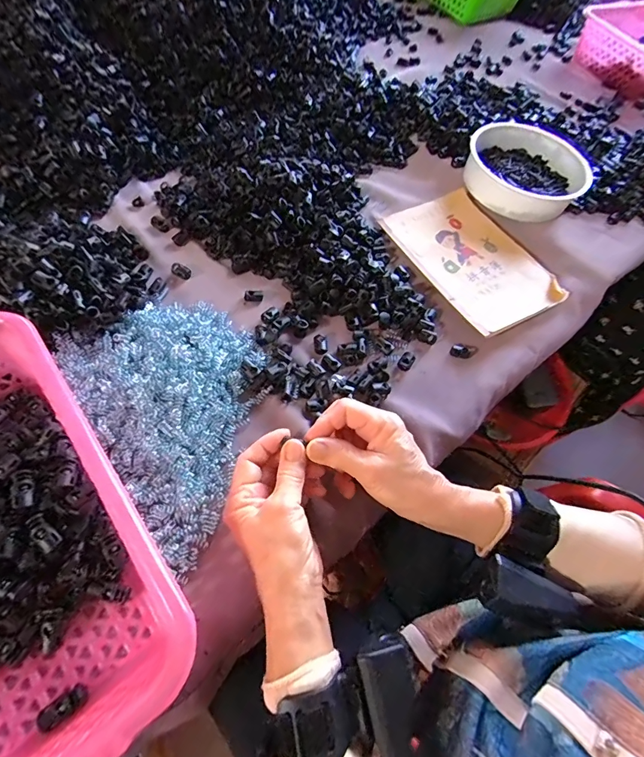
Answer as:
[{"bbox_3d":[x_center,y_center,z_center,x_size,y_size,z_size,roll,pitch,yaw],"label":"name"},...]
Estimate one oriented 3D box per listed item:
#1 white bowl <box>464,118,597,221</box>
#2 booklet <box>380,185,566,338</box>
[{"bbox_3d":[0.283,-0.293,0.547,0.158,0.046,0.171,4,61,-7],"label":"white bowl"},{"bbox_3d":[0.189,-0.153,0.493,0.148,0.012,0.205,-26,68,-20],"label":"booklet"}]

